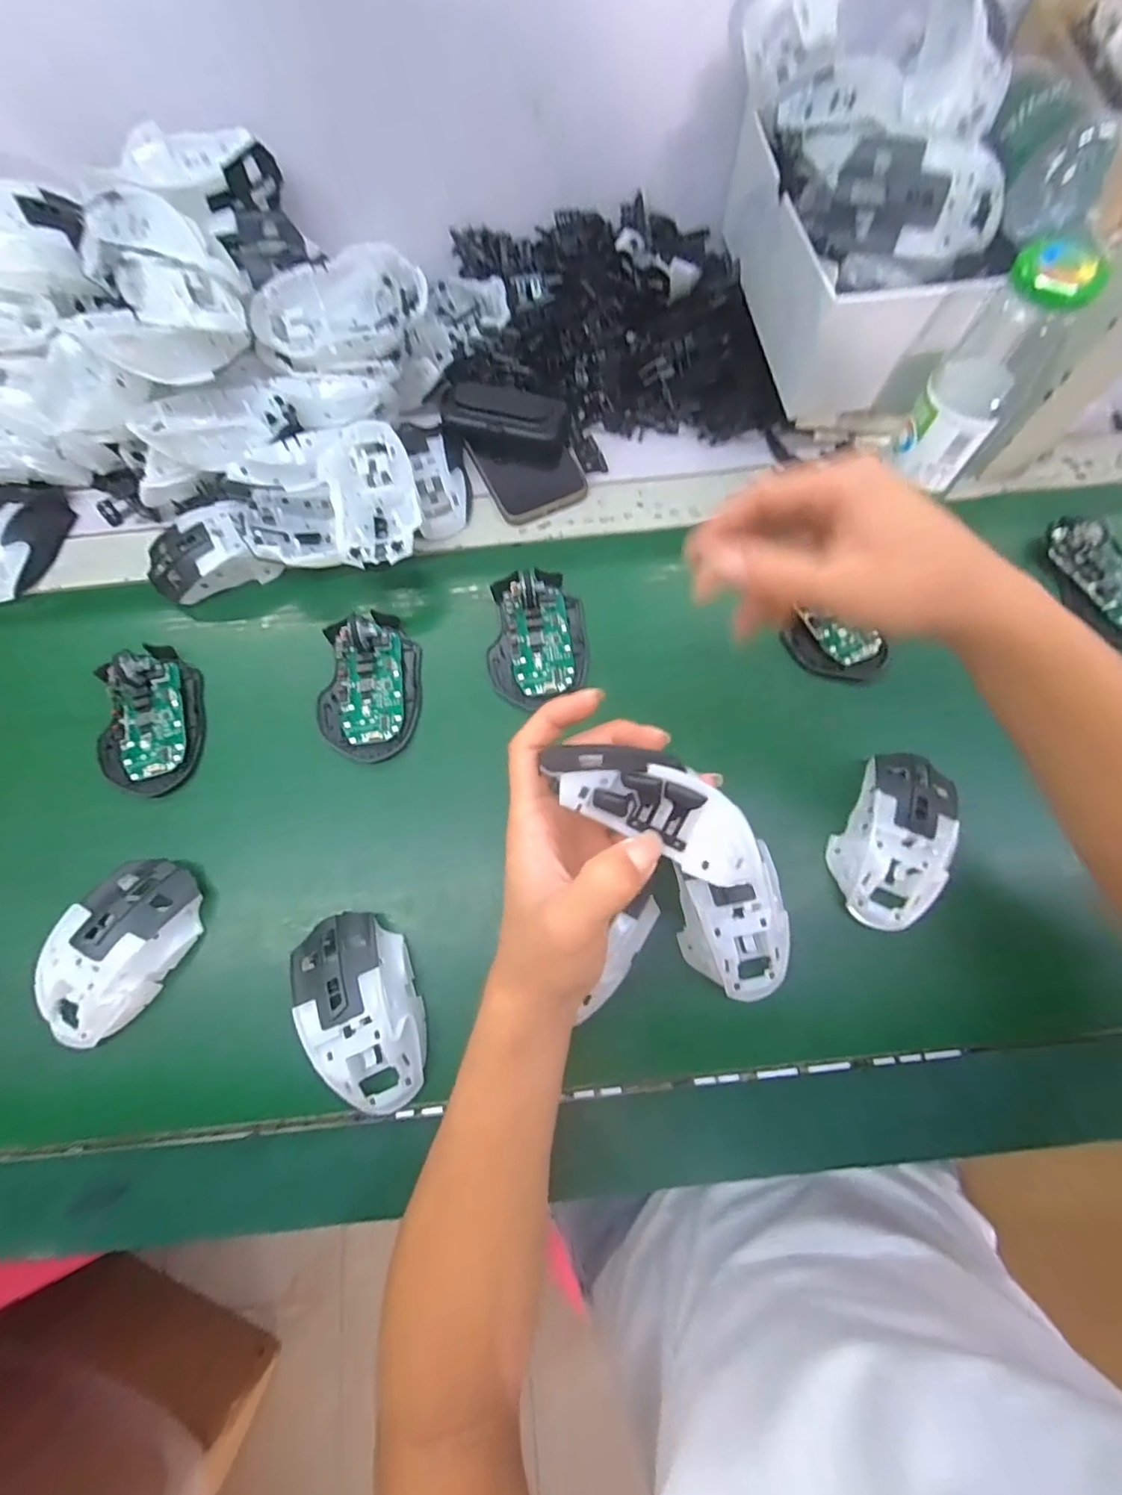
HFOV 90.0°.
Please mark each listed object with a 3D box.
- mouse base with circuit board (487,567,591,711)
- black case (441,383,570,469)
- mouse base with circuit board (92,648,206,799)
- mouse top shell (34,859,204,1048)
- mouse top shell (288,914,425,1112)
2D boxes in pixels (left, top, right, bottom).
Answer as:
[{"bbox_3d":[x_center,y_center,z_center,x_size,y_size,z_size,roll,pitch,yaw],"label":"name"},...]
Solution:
[{"bbox_3d":[-0.018,-0.086,0.428,0.074,0.022,0.112,-6,71,1],"label":"mouse base with circuit board"},{"bbox_3d":[-0.049,-0.282,0.483,0.109,0.034,0.047,11,72,6],"label":"black case"},{"bbox_3d":[-0.305,-0.023,0.412,0.071,0.024,0.112,-9,71,0],"label":"mouse base with circuit board"},{"bbox_3d":[-0.282,0.128,0.356,0.061,0.037,0.111,24,74,10],"label":"mouse top shell"},{"bbox_3d":[-0.119,0.158,0.338,0.061,0.035,0.114,-26,72,-6],"label":"mouse top shell"}]

